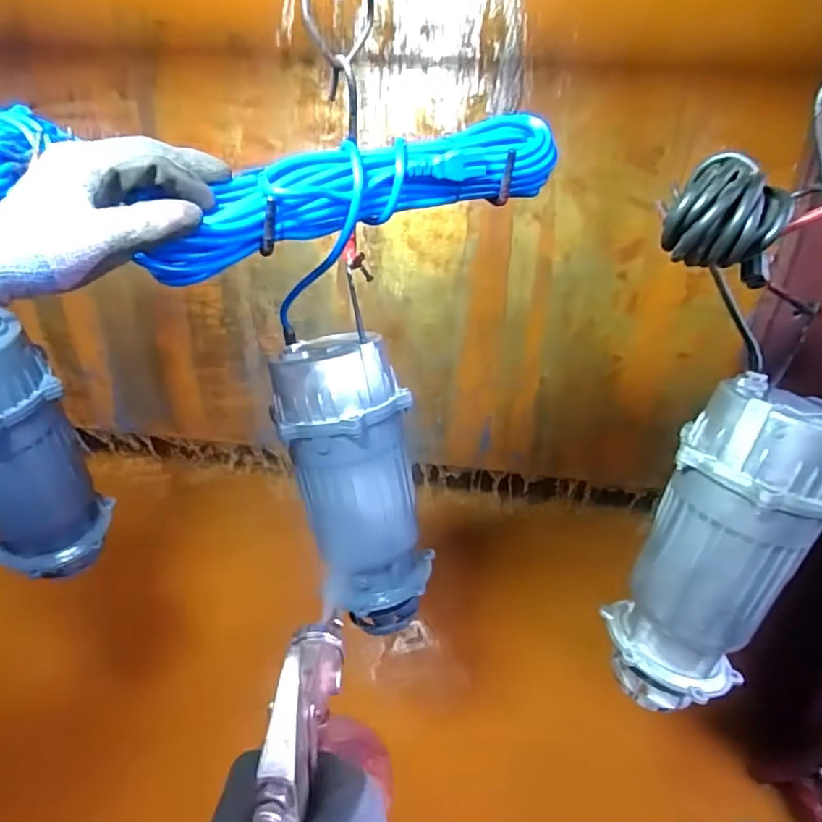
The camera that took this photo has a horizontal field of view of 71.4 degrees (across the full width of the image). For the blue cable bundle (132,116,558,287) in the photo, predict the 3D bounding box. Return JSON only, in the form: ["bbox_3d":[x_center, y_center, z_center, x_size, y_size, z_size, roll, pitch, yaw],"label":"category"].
[{"bbox_3d":[-0.037,-0.175,0.460,0.342,0.066,0.041,-21,30,-17],"label":"blue cable bundle"}]

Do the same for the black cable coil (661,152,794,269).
[{"bbox_3d":[0.209,-0.130,0.384,0.060,0.061,0.067,-17,30,-35],"label":"black cable coil"}]

